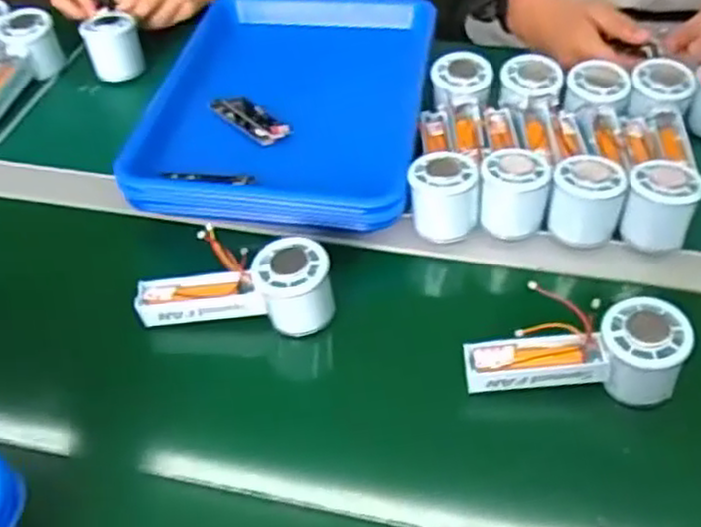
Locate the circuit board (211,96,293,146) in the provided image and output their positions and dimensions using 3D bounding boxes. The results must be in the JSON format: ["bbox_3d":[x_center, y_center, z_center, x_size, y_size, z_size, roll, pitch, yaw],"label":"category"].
[{"bbox_3d":[-0.097,-0.141,0.702,0.037,0.010,0.087,-33,56,-23],"label":"circuit board"}]

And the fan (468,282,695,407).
[{"bbox_3d":[0.162,0.063,0.535,0.148,0.063,0.065,-8,48,14],"label":"fan"}]

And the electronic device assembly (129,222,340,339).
[{"bbox_3d":[-0.090,0.020,0.577,0.150,0.060,0.053,2,49,4],"label":"electronic device assembly"}]

